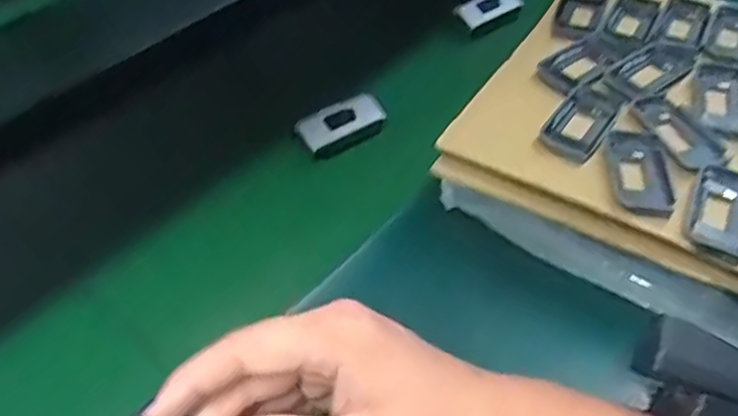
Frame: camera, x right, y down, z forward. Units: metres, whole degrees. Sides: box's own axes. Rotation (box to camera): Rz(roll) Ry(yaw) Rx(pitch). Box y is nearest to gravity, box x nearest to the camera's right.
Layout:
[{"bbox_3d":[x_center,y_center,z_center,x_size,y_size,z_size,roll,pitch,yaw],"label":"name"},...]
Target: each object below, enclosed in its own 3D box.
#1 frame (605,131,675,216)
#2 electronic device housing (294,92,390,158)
[{"bbox_3d":[0.175,-0.023,0.471,0.036,0.007,0.074,3,44,3],"label":"frame"},{"bbox_3d":[-0.023,-0.068,0.613,0.073,0.025,0.038,-25,49,-24],"label":"electronic device housing"}]

